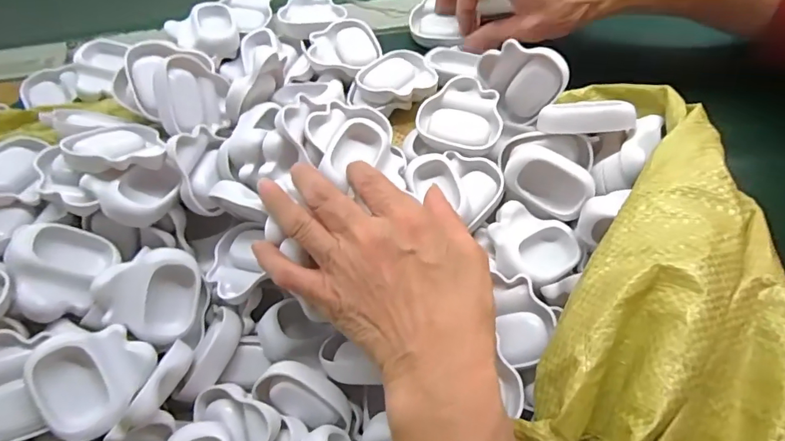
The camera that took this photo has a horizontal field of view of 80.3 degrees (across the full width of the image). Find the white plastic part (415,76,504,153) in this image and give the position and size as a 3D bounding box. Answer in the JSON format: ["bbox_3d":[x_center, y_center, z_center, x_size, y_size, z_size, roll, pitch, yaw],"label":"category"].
[{"bbox_3d":[0.052,-0.082,0.360,0.061,0.013,0.064,10,67,7],"label":"white plastic part"}]

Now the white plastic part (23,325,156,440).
[{"bbox_3d":[-0.175,0.094,0.277,0.060,0.020,0.059,-18,81,-39],"label":"white plastic part"}]

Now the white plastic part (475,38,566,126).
[{"bbox_3d":[0.097,-0.105,0.347,0.058,0.058,0.011,48,53,-15],"label":"white plastic part"}]

